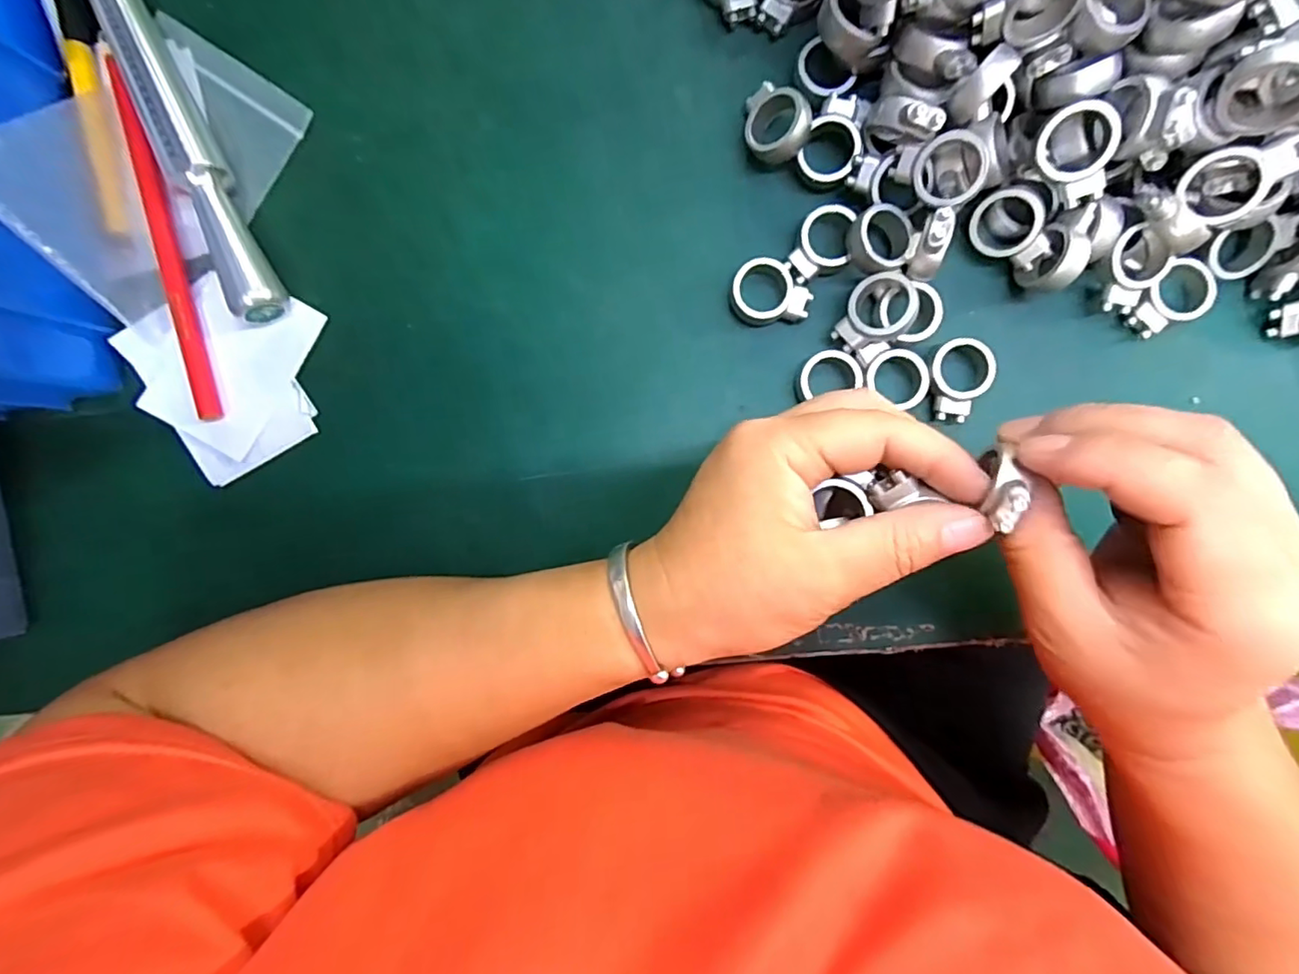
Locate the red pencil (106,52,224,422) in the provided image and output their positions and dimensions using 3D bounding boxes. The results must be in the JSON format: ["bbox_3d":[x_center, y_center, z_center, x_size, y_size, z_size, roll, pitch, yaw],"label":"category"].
[{"bbox_3d":[-0.205,-0.102,0.247,0.009,0.008,0.147,-11,93,3],"label":"red pencil"}]

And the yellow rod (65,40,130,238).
[{"bbox_3d":[-0.232,-0.146,0.245,0.007,0.007,0.078,-12,93,3],"label":"yellow rod"}]

